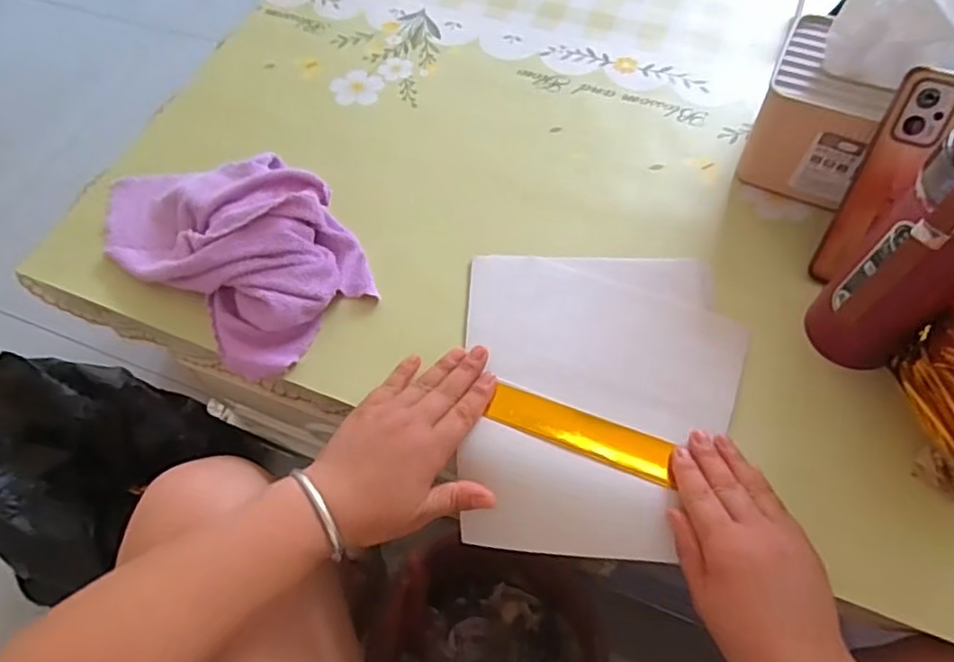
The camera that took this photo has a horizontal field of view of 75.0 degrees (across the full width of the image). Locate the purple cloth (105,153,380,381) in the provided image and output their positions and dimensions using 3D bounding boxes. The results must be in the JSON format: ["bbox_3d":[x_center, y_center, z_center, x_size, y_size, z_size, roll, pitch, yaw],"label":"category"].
[{"bbox_3d":[-0.219,-0.092,0.538,0.264,0.056,0.156,36,68,21],"label":"purple cloth"}]

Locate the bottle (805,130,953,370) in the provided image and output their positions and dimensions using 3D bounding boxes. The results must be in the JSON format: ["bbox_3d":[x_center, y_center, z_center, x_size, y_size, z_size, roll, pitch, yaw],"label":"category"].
[{"bbox_3d":[0.275,-0.045,0.385,0.061,0.215,0.068,-35,65,-16],"label":"bottle"}]

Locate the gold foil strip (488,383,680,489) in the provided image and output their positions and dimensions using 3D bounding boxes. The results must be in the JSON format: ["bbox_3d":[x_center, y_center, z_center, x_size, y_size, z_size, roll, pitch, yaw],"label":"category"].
[{"bbox_3d":[0.076,0.073,0.461,0.133,0.006,0.036,19,53,16],"label":"gold foil strip"}]

